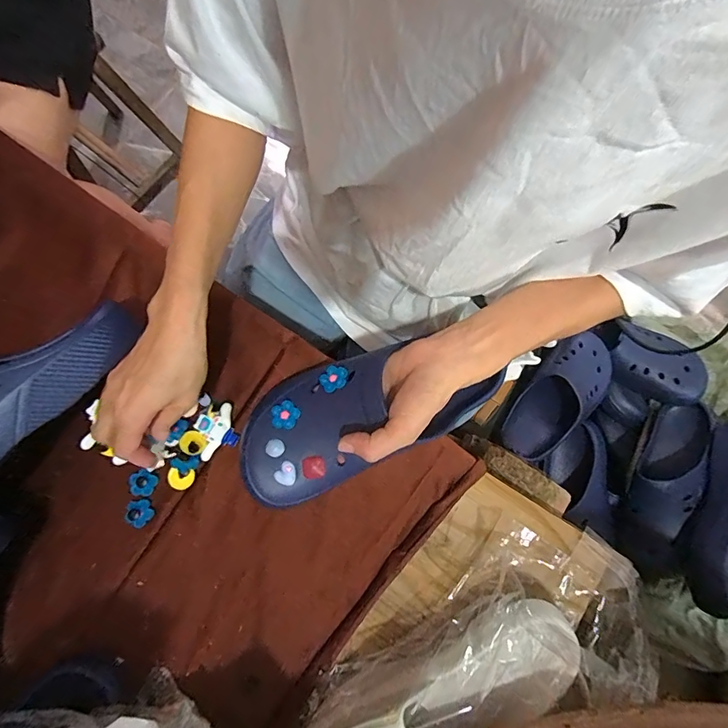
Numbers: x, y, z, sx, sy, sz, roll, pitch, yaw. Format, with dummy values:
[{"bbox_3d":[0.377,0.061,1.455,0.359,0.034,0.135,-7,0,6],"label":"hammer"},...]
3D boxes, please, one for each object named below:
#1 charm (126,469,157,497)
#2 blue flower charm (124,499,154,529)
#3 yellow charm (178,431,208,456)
[{"bbox_3d":[-0.210,0.113,0.401,0.025,0.008,0.024,1,80,-4],"label":"charm"},{"bbox_3d":[-0.212,0.140,0.399,0.023,0.007,0.024,1,80,-4],"label":"blue flower charm"},{"bbox_3d":[-0.163,0.076,0.404,0.023,0.005,0.022,1,80,-4],"label":"yellow charm"}]

